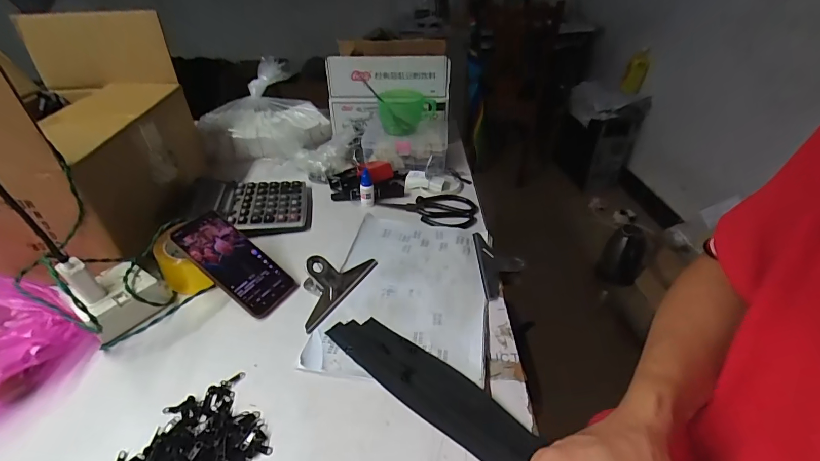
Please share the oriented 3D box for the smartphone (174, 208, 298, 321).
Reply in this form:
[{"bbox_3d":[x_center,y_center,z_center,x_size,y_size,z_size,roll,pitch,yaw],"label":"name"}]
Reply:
[{"bbox_3d":[-0.238,0.042,0.534,0.169,0.009,0.073,41,46,1],"label":"smartphone"}]

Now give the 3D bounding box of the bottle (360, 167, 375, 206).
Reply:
[{"bbox_3d":[-0.079,-0.079,0.710,0.025,0.063,0.018,-7,37,-8],"label":"bottle"}]

